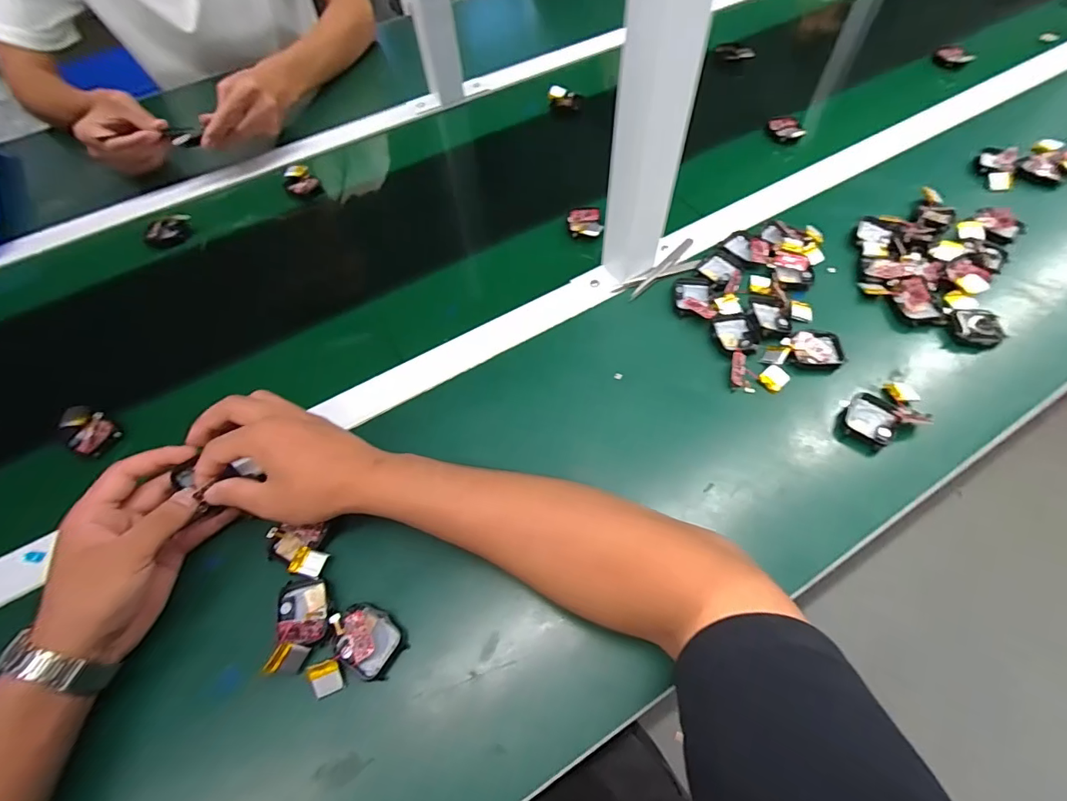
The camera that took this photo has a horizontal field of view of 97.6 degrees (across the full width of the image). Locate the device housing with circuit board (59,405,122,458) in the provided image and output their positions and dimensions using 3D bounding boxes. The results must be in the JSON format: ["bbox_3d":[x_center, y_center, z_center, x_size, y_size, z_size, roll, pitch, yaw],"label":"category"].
[{"bbox_3d":[-0.422,0.028,0.441,0.048,0.025,0.035,27,66,17],"label":"device housing with circuit board"}]

